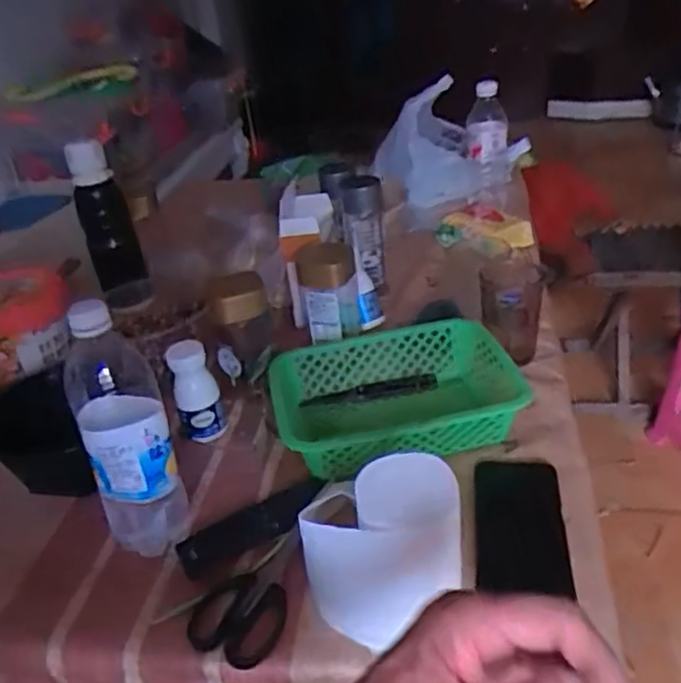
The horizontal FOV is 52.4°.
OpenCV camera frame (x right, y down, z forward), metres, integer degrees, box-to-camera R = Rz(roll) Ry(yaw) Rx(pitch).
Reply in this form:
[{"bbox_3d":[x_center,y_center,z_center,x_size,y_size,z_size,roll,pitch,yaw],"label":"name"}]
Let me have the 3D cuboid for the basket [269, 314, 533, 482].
[{"bbox_3d":[0.065,0.062,0.742,0.247,0.069,0.175,-12,32,-7],"label":"basket"}]

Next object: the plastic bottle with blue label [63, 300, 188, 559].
[{"bbox_3d":[-0.187,0.081,0.599,0.071,0.250,0.066,-20,33,-19],"label":"plastic bottle with blue label"}]

